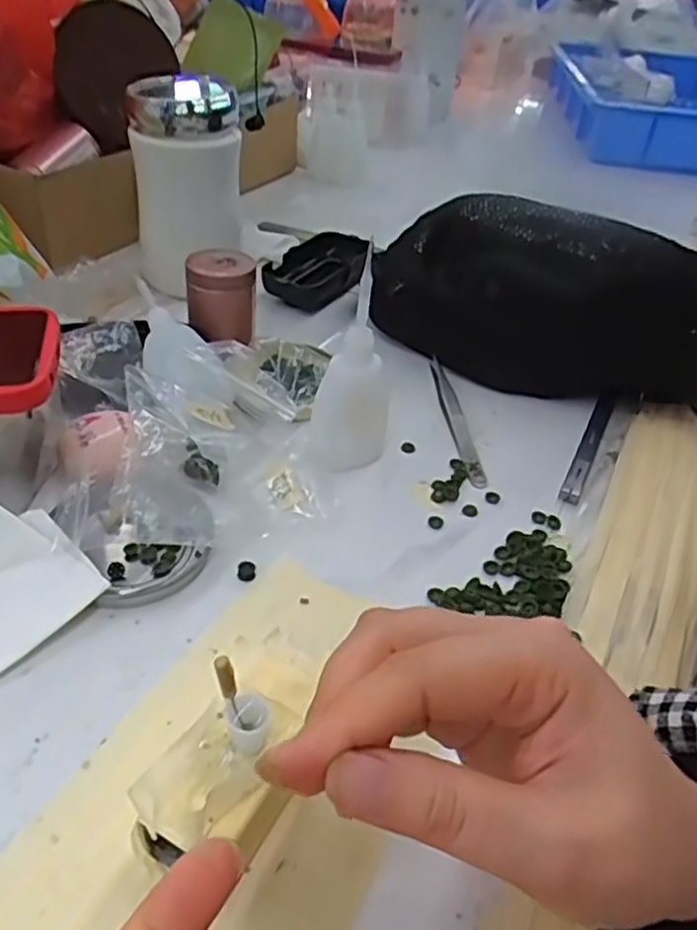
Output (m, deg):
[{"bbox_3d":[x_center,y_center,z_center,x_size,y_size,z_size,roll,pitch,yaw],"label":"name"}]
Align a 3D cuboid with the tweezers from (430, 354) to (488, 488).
[{"bbox_3d":[0.066,-0.032,0.452,0.012,0.006,0.130,0,39,-9],"label":"tweezers"}]

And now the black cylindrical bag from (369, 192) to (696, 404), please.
[{"bbox_3d":[0.135,-0.112,0.479,0.242,0.105,0.083,21,41,16],"label":"black cylindrical bag"}]

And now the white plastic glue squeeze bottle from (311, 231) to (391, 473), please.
[{"bbox_3d":[0.004,-0.050,0.379,0.043,0.111,0.039,9,39,2],"label":"white plastic glue squeeze bottle"}]

